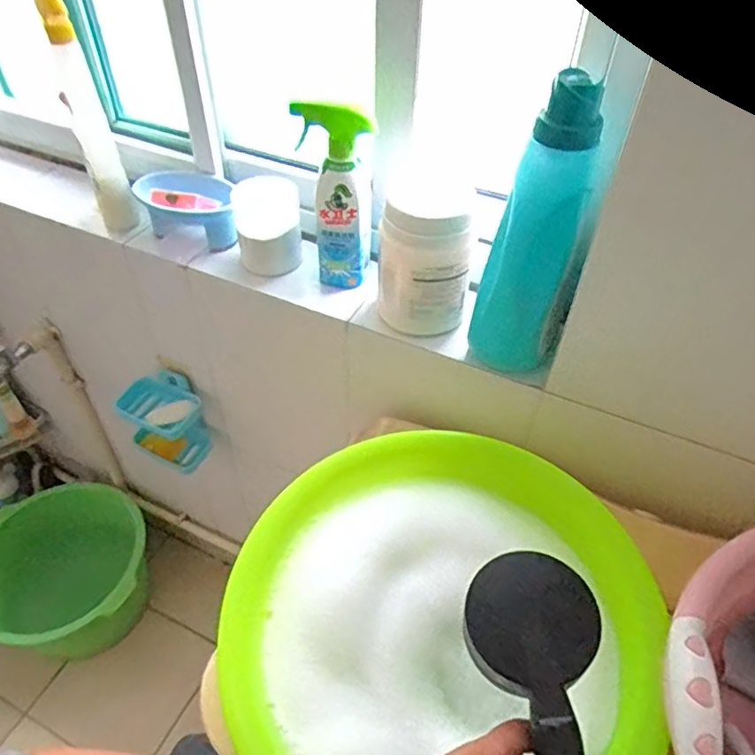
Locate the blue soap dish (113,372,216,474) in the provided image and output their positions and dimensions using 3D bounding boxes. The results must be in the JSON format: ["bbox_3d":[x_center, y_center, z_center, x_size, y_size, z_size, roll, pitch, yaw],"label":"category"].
[{"bbox_3d":[-0.355,0.079,1.023,0.119,0.149,0.100,-27,53,-19],"label":"blue soap dish"}]

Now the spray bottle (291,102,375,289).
[{"bbox_3d":[-0.045,-0.207,0.713,0.082,0.217,0.047,-4,49,0],"label":"spray bottle"}]

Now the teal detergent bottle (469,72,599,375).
[{"bbox_3d":[0.156,-0.127,0.585,0.085,0.297,0.064,18,31,18],"label":"teal detergent bottle"}]

